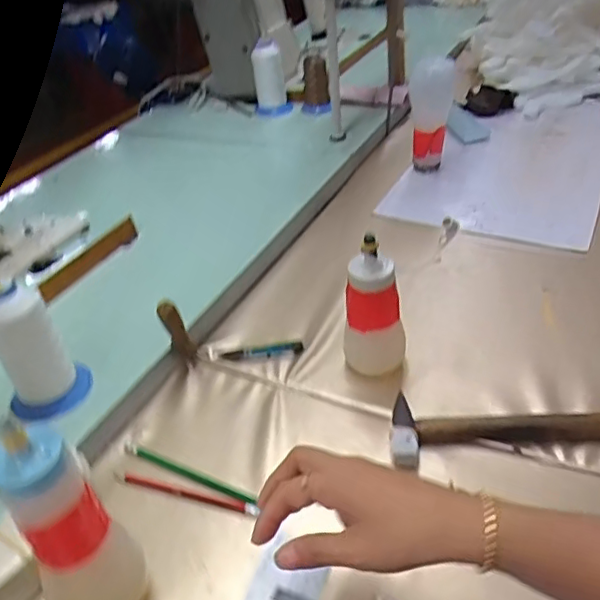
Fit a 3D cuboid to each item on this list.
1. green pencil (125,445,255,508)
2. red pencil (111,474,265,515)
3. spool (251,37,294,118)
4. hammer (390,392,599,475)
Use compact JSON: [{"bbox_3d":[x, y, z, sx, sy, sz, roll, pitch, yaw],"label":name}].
[{"bbox_3d":[-0.104,0.160,0.547,0.148,0.005,0.011,14,41,25],"label":"green pencil"},{"bbox_3d":[-0.104,0.172,0.531,0.136,0.006,0.011,8,39,18],"label":"red pencil"},{"bbox_3d":[-0.059,-0.439,1.179,0.075,0.137,0.087,-7,34,-1],"label":"spool"},{"bbox_3d":[0.208,0.114,0.539,0.250,0.023,0.077,-4,37,3],"label":"hammer"}]

